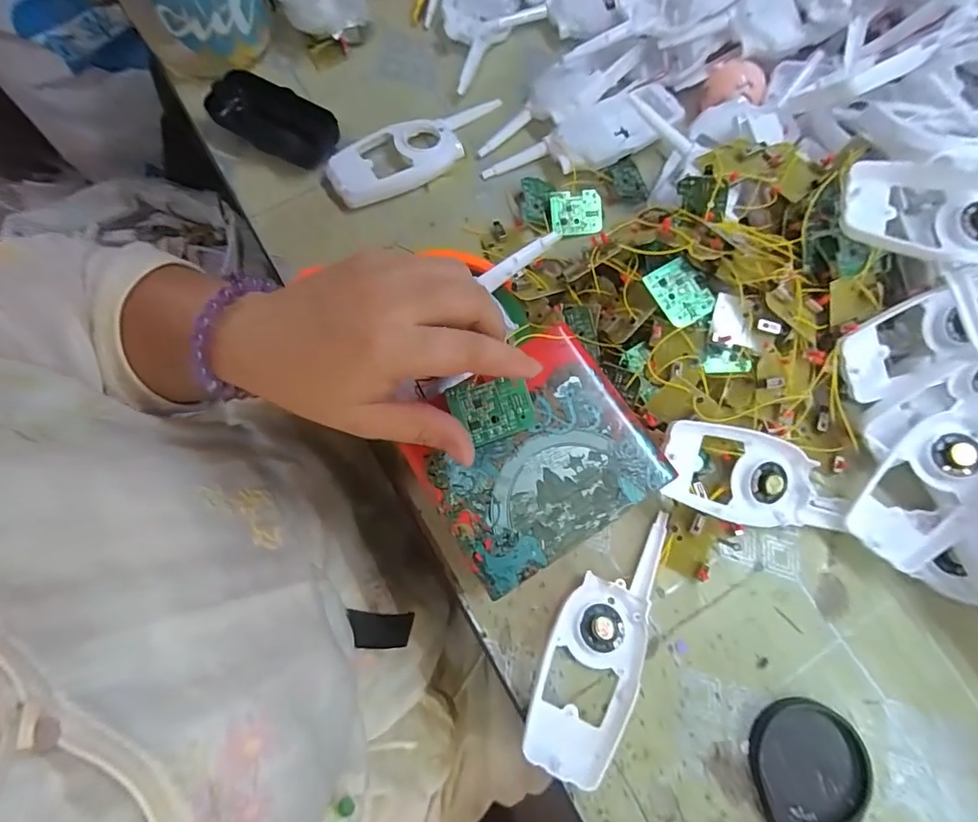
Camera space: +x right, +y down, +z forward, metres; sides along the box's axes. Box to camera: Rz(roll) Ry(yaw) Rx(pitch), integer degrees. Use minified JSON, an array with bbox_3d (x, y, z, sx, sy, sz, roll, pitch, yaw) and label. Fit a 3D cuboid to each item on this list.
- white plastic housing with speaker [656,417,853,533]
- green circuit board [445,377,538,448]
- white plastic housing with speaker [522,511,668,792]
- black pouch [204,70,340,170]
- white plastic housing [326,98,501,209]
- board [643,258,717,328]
[{"bbox_3d":[0.173,0.045,0.329,0.138,0.024,0.060,20,74,-10],"label":"white plastic housing with speaker"},{"bbox_3d":[0.002,0.000,0.264,0.042,0.004,0.031,-17,94,-9],"label":"green circuit board"},{"bbox_3d":[0.073,0.140,0.313,0.058,0.027,0.159,23,75,6],"label":"white plastic housing with speaker"},{"bbox_3d":[-0.185,-0.252,0.432,0.124,0.022,0.051,30,76,7],"label":"black pouch"},{"bbox_3d":[-0.057,-0.219,0.419,0.156,0.018,0.054,-27,76,-8],"label":"white plastic housing"},{"bbox_3d":[0.126,-0.078,0.329,0.031,0.004,0.042,-32,83,-3],"label":"board"}]

